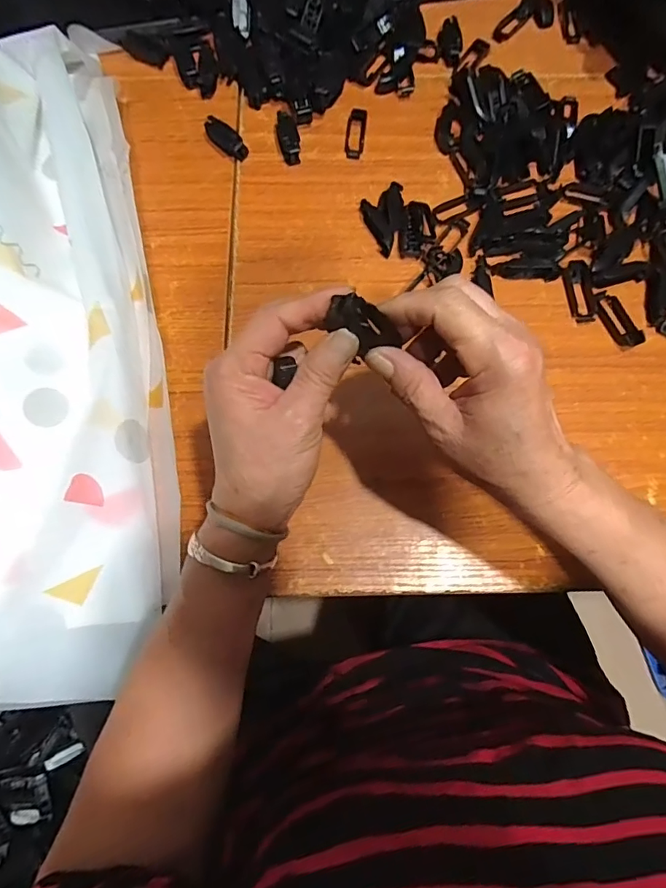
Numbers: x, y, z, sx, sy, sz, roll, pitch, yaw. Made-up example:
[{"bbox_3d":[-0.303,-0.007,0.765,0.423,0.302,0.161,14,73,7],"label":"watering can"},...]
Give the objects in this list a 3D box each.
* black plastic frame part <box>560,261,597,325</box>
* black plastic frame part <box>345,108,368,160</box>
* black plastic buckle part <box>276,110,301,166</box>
[{"bbox_3d":[0.215,-0.133,0.413,0.022,0.007,0.055,-6,75,-2],"label":"black plastic frame part"},{"bbox_3d":[0.022,-0.301,0.461,0.018,0.012,0.052,7,75,1],"label":"black plastic frame part"},{"bbox_3d":[-0.042,-0.289,0.452,0.018,0.019,0.048,-14,89,-4],"label":"black plastic buckle part"}]

